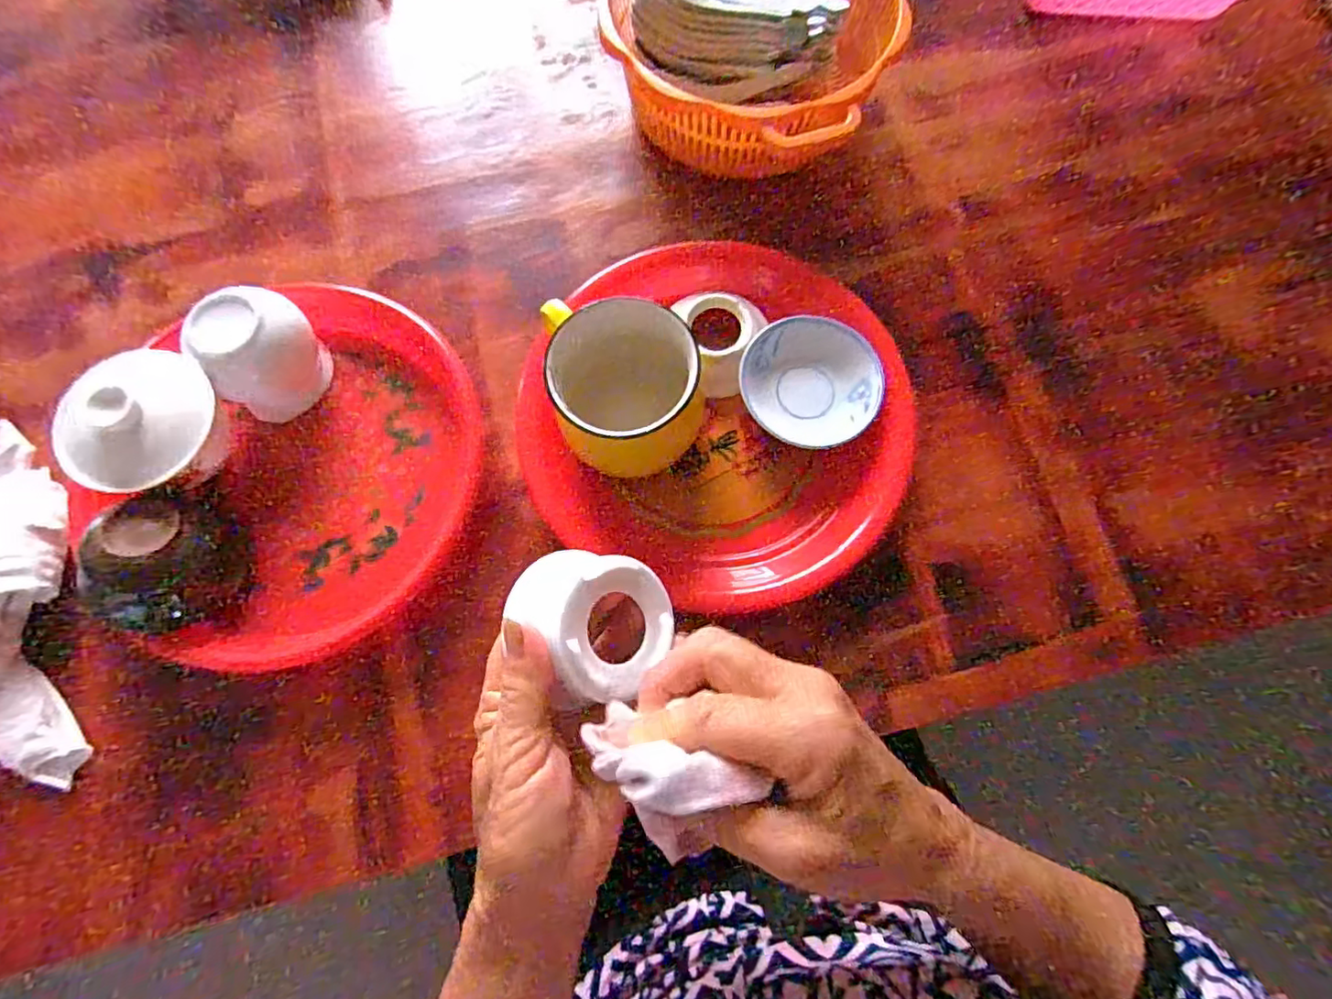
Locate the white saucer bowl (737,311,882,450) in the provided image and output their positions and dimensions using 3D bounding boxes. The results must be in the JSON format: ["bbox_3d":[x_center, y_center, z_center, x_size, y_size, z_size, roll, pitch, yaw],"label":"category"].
[{"bbox_3d":[0.098,-0.078,0.425,0.091,0.018,0.090,0,75,0],"label":"white saucer bowl"}]

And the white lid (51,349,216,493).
[{"bbox_3d":[-0.308,-0.049,0.357,0.077,0.026,0.086,18,76,5],"label":"white lid"}]

